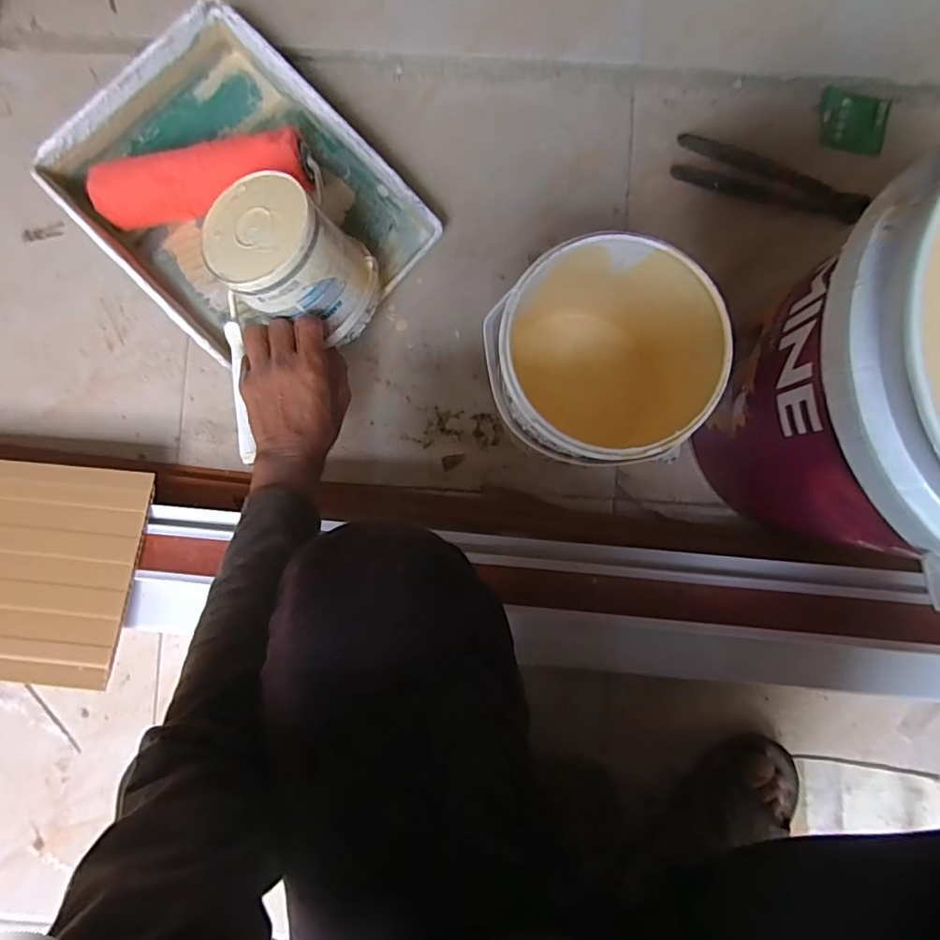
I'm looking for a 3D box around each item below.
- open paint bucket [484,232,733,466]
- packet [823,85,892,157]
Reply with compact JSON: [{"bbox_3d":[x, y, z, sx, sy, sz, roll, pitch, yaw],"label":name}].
[{"bbox_3d":[0.116,-0.095,0.506,0.183,0.185,0.172,0,88,1],"label":"open paint bucket"},{"bbox_3d":[0.436,-0.397,0.611,0.074,0.006,0.056,16,106,6],"label":"packet"}]

